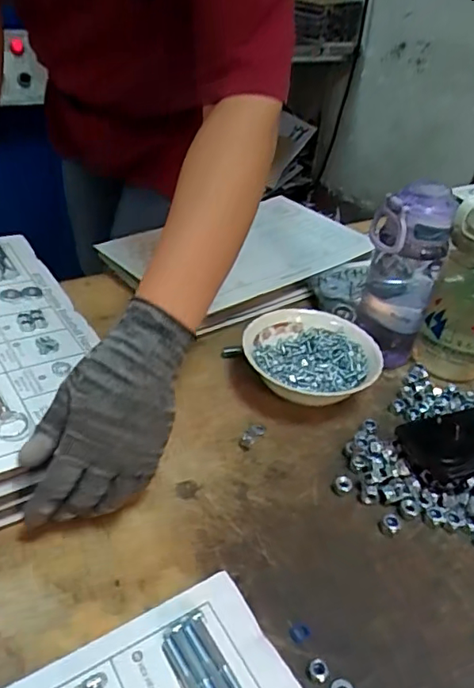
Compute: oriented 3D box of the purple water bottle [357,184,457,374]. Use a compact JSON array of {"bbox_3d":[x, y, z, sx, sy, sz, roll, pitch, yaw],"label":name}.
[{"bbox_3d":[0.183,-0.073,0.625,0.078,0.206,0.065,16,38,12],"label":"purple water bottle"}]

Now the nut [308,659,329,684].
[{"bbox_3d":[0.055,0.222,0.376,0.013,0.009,0.012,3,37,-3],"label":"nut"}]

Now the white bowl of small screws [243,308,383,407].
[{"bbox_3d":[0.079,0.018,0.609,0.139,0.043,0.140,5,37,-3],"label":"white bowl of small screws"}]

